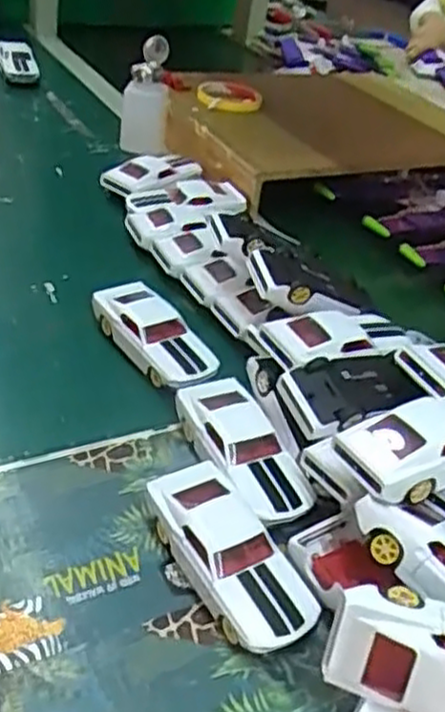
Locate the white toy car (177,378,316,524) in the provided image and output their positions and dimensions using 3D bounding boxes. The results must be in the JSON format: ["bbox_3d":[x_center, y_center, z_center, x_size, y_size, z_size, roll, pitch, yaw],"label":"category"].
[{"bbox_3d":[0.014,0.063,0.514,0.049,0.030,0.127,-10,41,-27],"label":"white toy car"}]

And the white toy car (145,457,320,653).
[{"bbox_3d":[0.003,0.118,0.445,0.055,0.037,0.132,-18,44,-33],"label":"white toy car"}]

